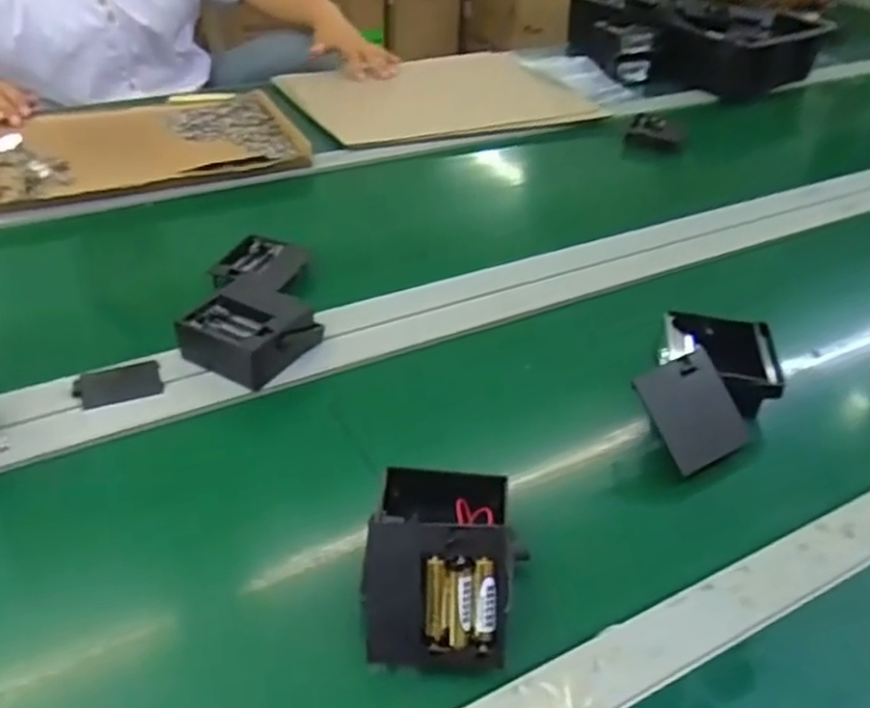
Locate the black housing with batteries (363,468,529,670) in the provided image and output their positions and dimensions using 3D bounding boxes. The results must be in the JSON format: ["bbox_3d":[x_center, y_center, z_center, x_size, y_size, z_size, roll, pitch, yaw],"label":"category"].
[{"bbox_3d":[0.005,0.116,0.462,0.088,0.065,0.123,6,38,2],"label":"black housing with batteries"}]

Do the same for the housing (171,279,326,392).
[{"bbox_3d":[-0.157,-0.020,0.643,0.091,0.042,0.084,21,41,20],"label":"housing"}]

